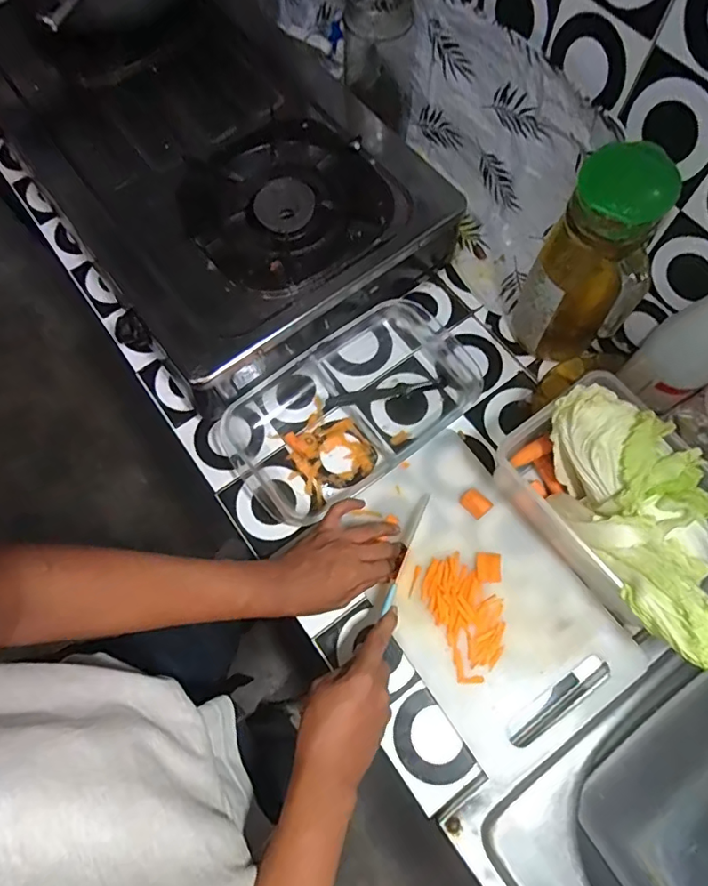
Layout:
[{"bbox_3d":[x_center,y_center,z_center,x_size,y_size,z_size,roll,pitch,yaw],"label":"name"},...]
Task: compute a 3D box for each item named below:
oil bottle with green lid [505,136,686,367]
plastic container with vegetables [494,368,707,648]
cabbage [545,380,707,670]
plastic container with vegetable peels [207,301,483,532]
[{"bbox_3d":[0.234,-0.169,0.540,0.096,0.240,0.100,24,73,10],"label":"oil bottle with green lid"},{"bbox_3d":[0.267,0.055,0.514,0.164,0.122,0.216,-38,73,-10],"label":"plastic container with vegetables"},{"bbox_3d":[0.273,0.066,0.492,0.115,0.094,0.248,-22,71,-5],"label":"cabbage"},{"bbox_3d":[0.002,-0.043,0.622,0.309,0.049,0.165,-33,72,-9],"label":"plastic container with vegetable peels"}]

